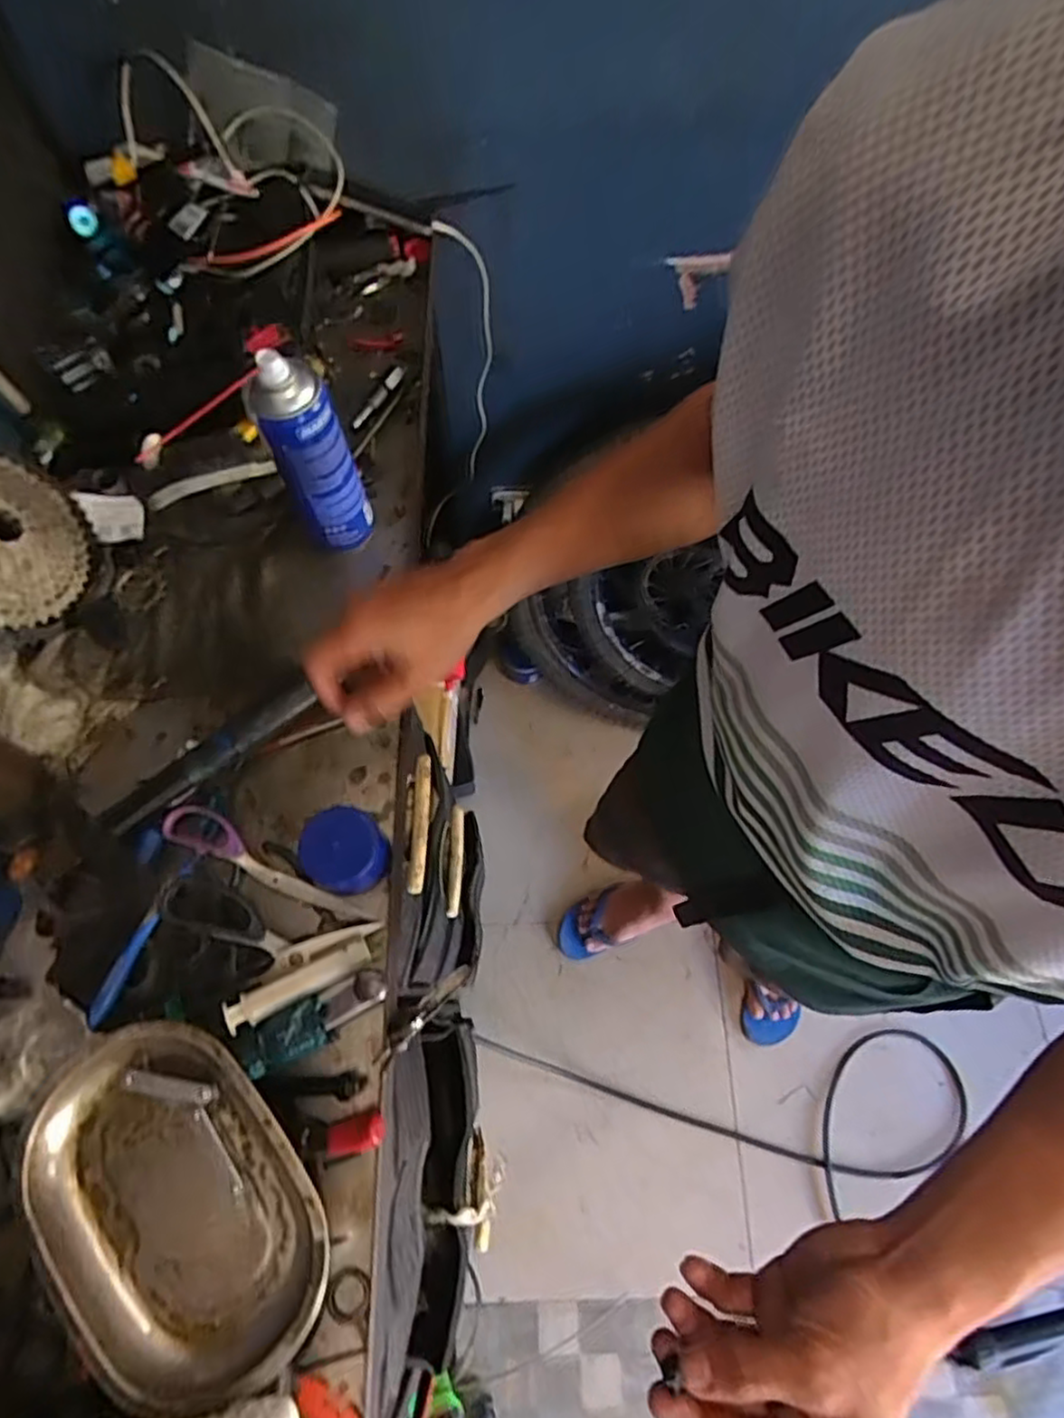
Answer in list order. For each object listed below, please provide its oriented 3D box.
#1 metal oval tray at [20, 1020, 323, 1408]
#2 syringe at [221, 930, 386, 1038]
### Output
[{"bbox_3d":[-0.232,0.322,0.449,0.153,0.036,0.225,-39,72,-15],"label":"metal oval tray"},{"bbox_3d":[-0.168,0.203,0.523,0.123,0.018,0.023,-20,68,-25],"label":"syringe"}]

